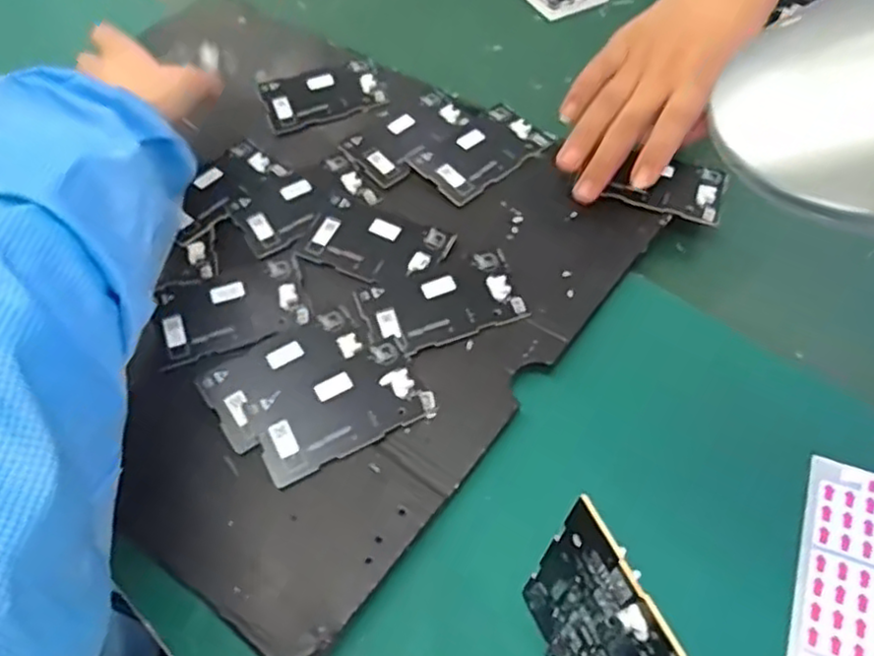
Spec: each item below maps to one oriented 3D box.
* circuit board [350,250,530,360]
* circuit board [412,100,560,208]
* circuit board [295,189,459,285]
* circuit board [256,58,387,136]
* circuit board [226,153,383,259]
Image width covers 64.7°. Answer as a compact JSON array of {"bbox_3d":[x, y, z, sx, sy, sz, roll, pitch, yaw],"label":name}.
[{"bbox_3d":[0.002,-0.018,0.438,0.095,0.007,0.062,-18,56,-8],"label":"circuit board"},{"bbox_3d":[0.034,-0.134,0.519,0.097,0.005,0.059,-37,61,-20],"label":"circuit board"},{"bbox_3d":[-0.042,-0.059,0.467,0.097,0.004,0.056,20,59,17],"label":"circuit board"},{"bbox_3d":[-0.095,-0.191,0.569,0.094,0.006,0.062,-18,65,-8],"label":"circuit board"},{"bbox_3d":[-0.098,-0.092,0.500,0.096,0.004,0.060,-29,58,-15],"label":"circuit board"}]

